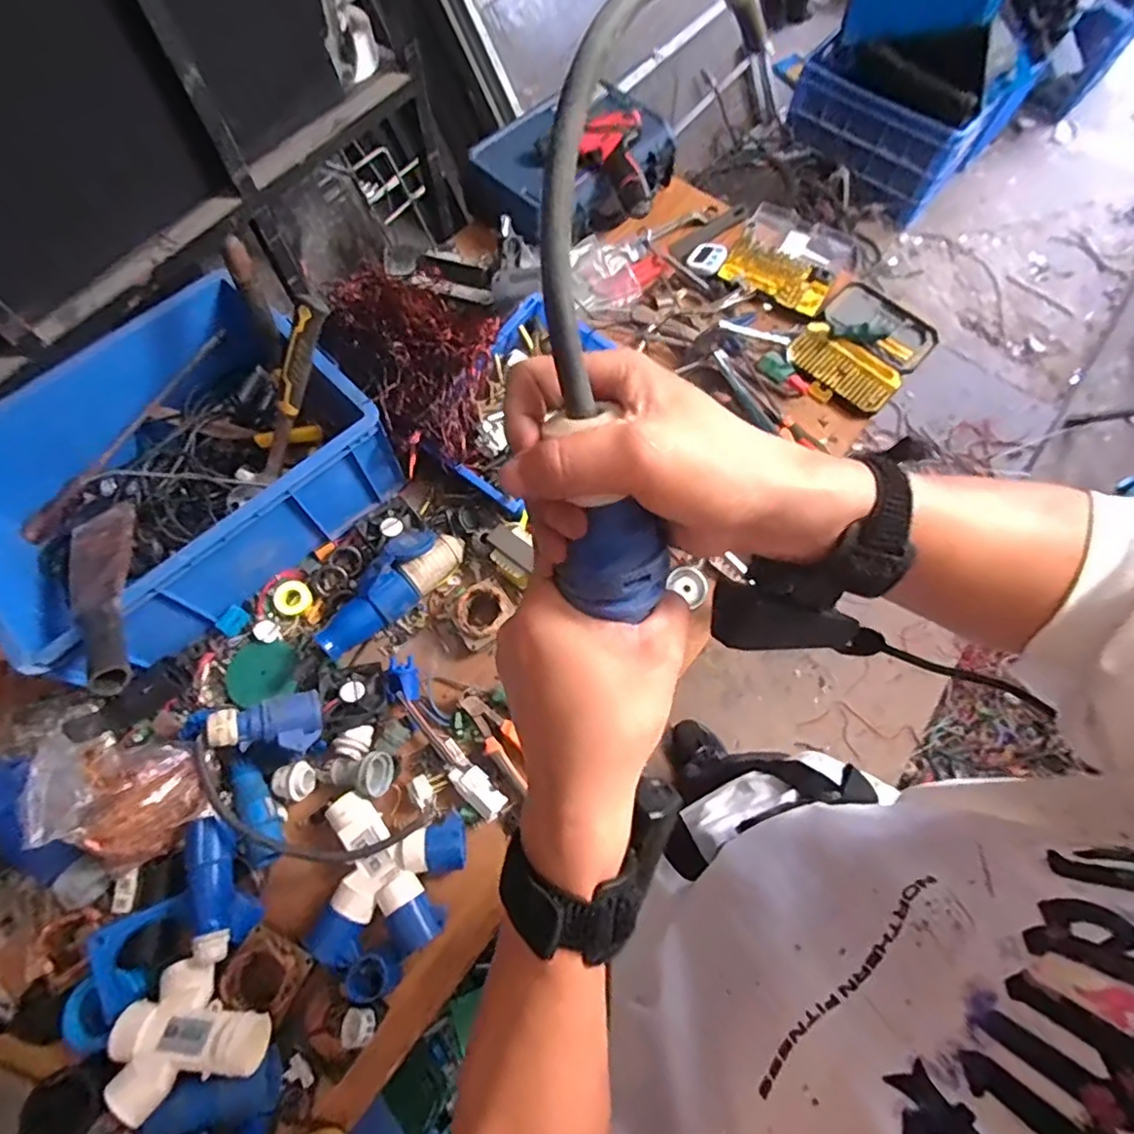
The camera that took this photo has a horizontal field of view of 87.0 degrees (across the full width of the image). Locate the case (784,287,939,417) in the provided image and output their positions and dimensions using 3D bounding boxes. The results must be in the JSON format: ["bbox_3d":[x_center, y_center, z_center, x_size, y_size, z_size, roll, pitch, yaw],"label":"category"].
[{"bbox_3d":[0.507,-0.379,1.032,0.183,0.033,0.250,40,73,15],"label":"case"}]

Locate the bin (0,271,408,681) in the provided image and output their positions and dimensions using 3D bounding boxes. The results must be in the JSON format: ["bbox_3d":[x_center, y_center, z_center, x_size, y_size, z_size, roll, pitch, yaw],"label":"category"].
[{"bbox_3d":[-0.540,-0.138,0.815,0.472,0.166,0.406,-42,74,-16],"label":"bin"}]

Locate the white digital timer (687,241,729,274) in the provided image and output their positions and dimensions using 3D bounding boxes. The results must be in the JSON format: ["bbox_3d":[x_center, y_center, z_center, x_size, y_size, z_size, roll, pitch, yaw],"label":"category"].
[{"bbox_3d":[0.257,-0.566,1.092,0.061,0.013,0.070,31,71,12],"label":"white digital timer"}]

